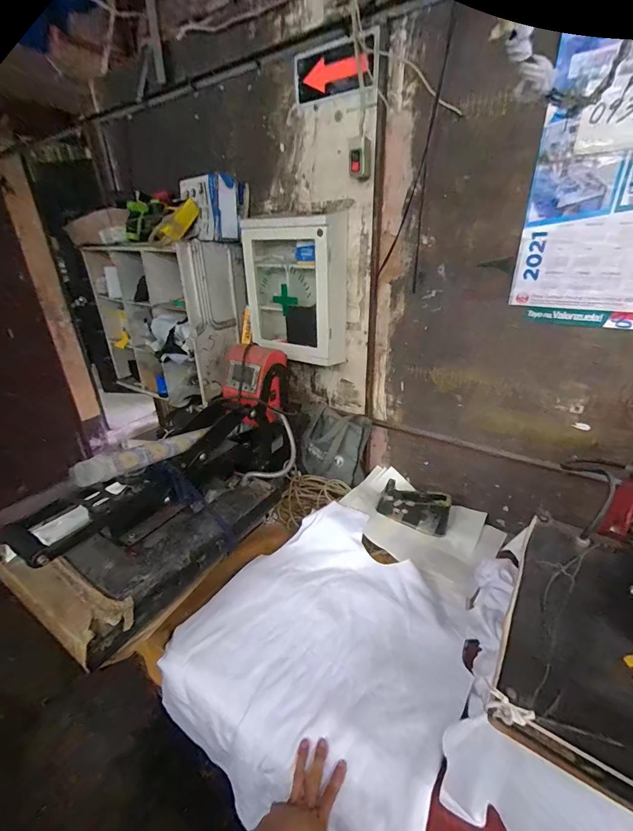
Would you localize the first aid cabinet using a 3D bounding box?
[{"bbox_3d":[-0.075,-0.369,1.093,0.344,0.395,0.118,11,28,24],"label":"first aid cabinet"}]

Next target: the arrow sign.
[{"bbox_3d":[0.041,-0.833,0.863,0.228,0.102,0.031,19,33,37],"label":"arrow sign"}]

